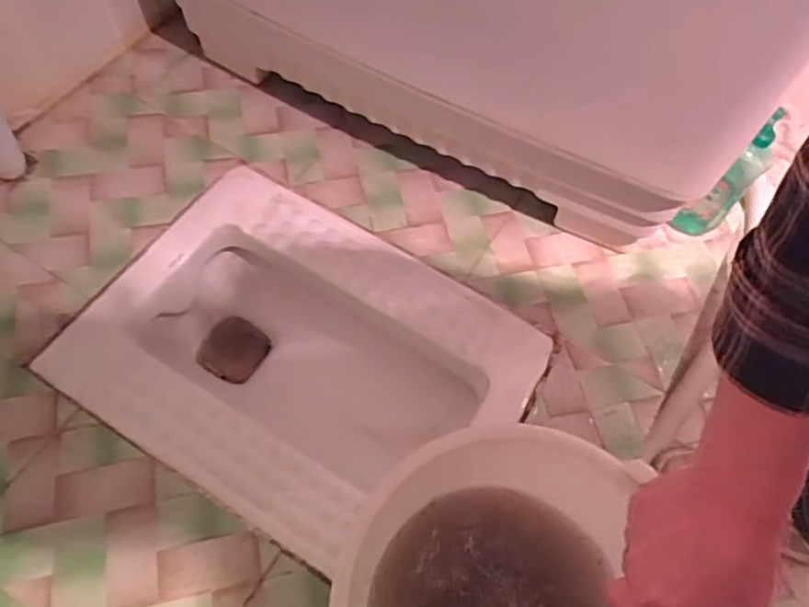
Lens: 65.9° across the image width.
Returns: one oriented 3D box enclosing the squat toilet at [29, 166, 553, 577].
[{"bbox_3d":[-0.135,0.095,0.868,0.522,0.173,0.400,30,63,12],"label":"squat toilet"}]

